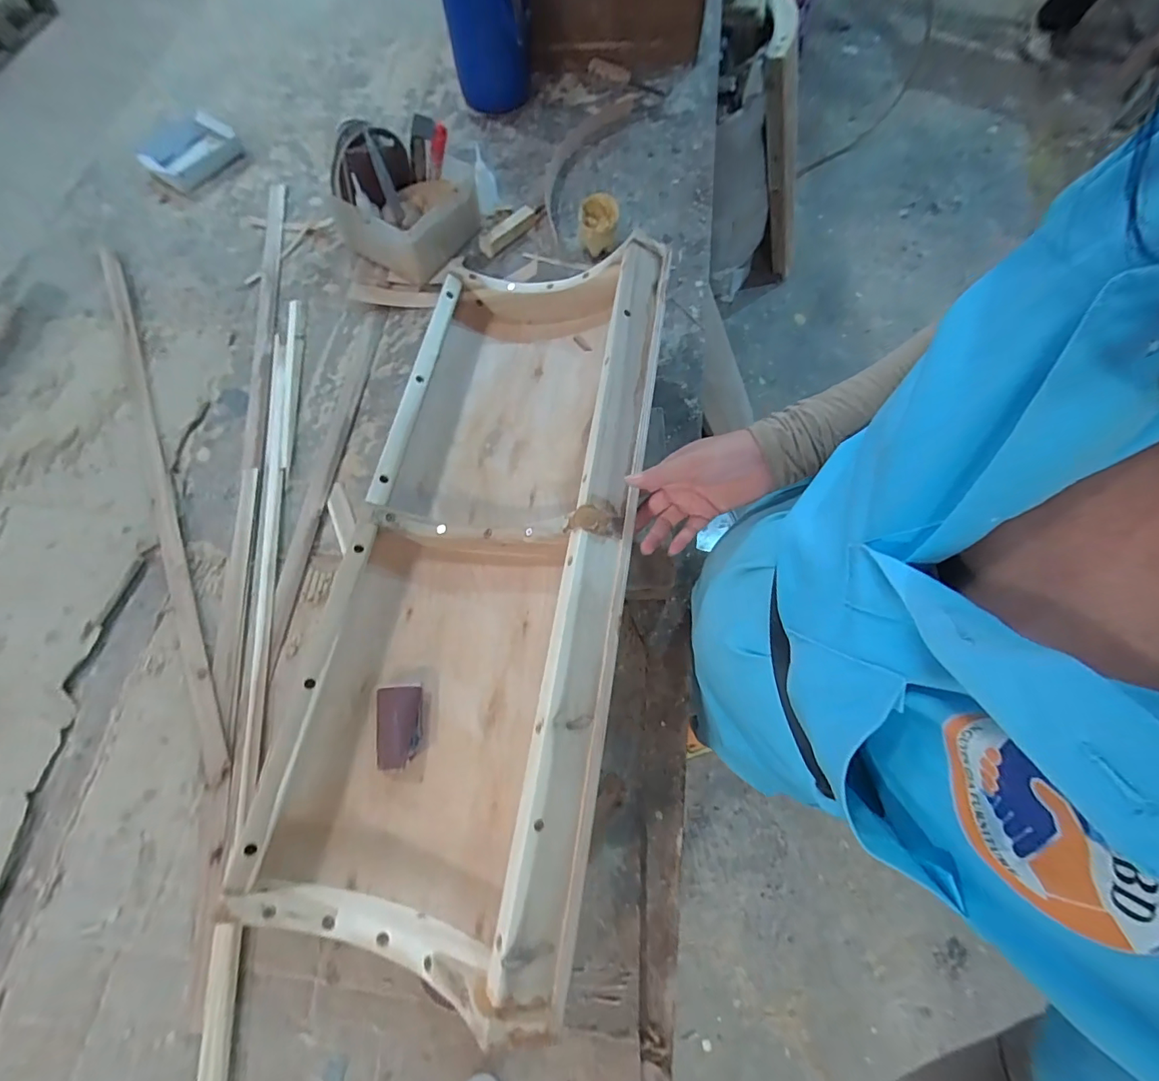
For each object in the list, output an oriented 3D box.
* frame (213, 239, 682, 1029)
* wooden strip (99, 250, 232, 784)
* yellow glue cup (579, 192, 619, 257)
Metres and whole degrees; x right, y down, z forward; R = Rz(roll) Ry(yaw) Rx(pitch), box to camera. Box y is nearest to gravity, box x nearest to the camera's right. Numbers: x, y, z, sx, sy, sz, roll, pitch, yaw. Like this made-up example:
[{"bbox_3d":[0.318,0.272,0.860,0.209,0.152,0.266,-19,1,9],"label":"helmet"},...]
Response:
[{"bbox_3d":[-0.092,-0.008,0.483,0.271,0.134,0.681,8,69,4],"label":"frame"},{"bbox_3d":[-0.517,-0.089,0.590,0.029,0.017,0.761,-26,71,-8],"label":"wooden strip"},{"bbox_3d":[0.027,-0.446,0.696,0.055,0.057,0.059,2,69,2],"label":"yellow glue cup"}]

